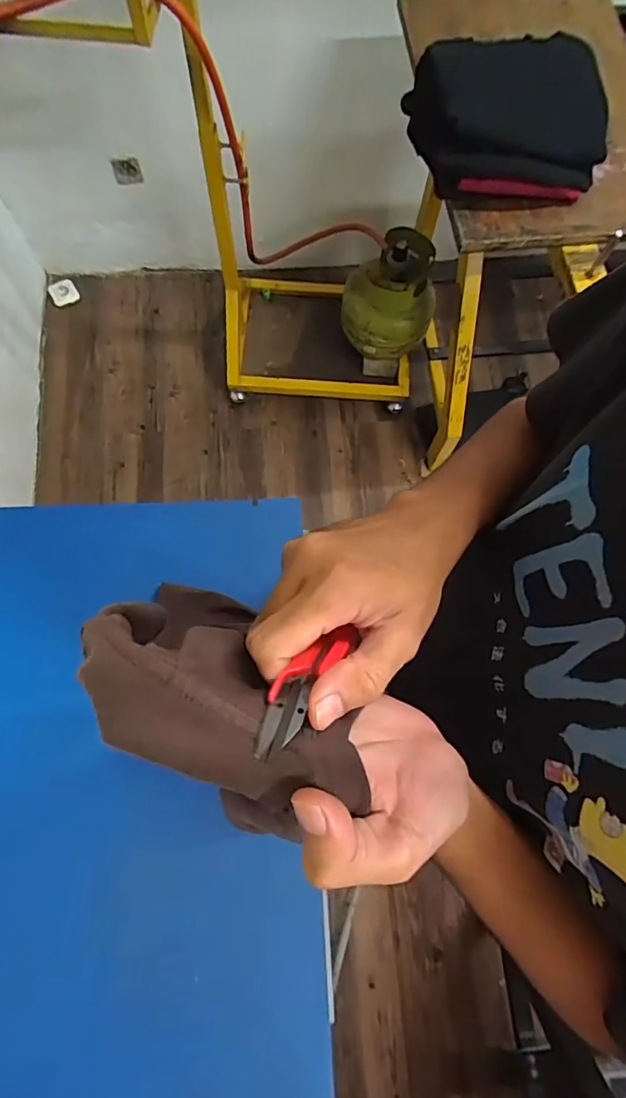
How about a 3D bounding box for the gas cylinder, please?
[{"bbox_3d":[0.204,-0.670,1.397,0.242,0.230,0.224,18,74,4],"label":"gas cylinder"}]

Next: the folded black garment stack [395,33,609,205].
[{"bbox_3d":[0.319,-0.694,0.834,0.315,0.076,0.295,-9,74,-4],"label":"folded black garment stack"}]

